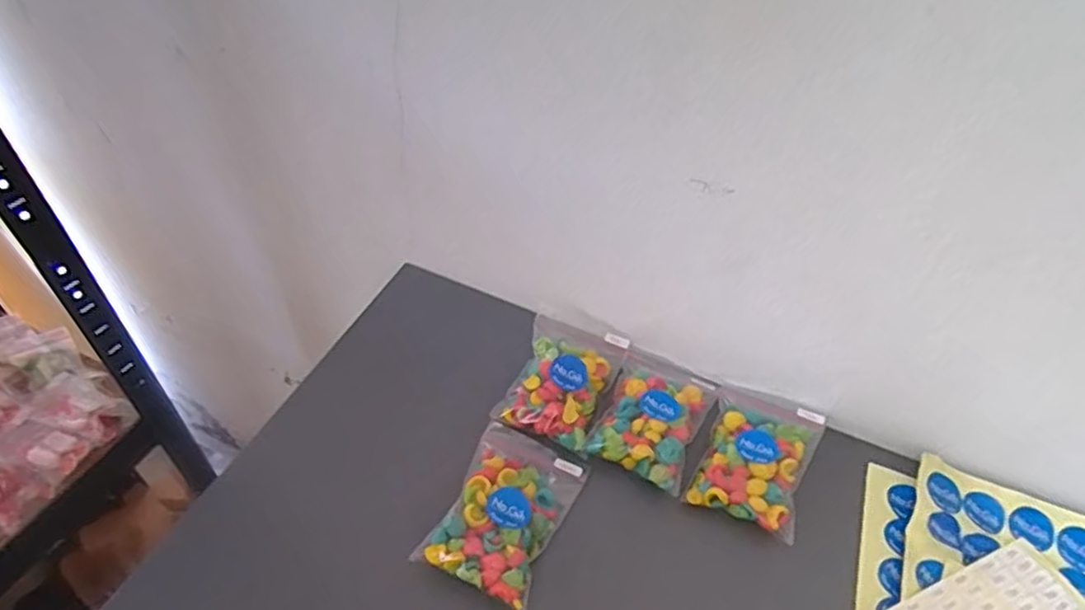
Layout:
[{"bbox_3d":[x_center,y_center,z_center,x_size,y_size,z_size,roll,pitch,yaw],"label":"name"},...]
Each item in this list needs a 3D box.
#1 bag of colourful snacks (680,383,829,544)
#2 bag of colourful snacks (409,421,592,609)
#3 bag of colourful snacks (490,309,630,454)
[{"bbox_3d":[0.155,0.107,0.460,0.074,0.024,0.108,22,49,15],"label":"bag of colourful snacks"},{"bbox_3d":[-0.023,0.132,0.418,0.073,0.017,0.109,21,49,14],"label":"bag of colourful snacks"},{"bbox_3d":[0.017,0.050,0.488,0.073,0.018,0.111,18,48,11],"label":"bag of colourful snacks"}]

